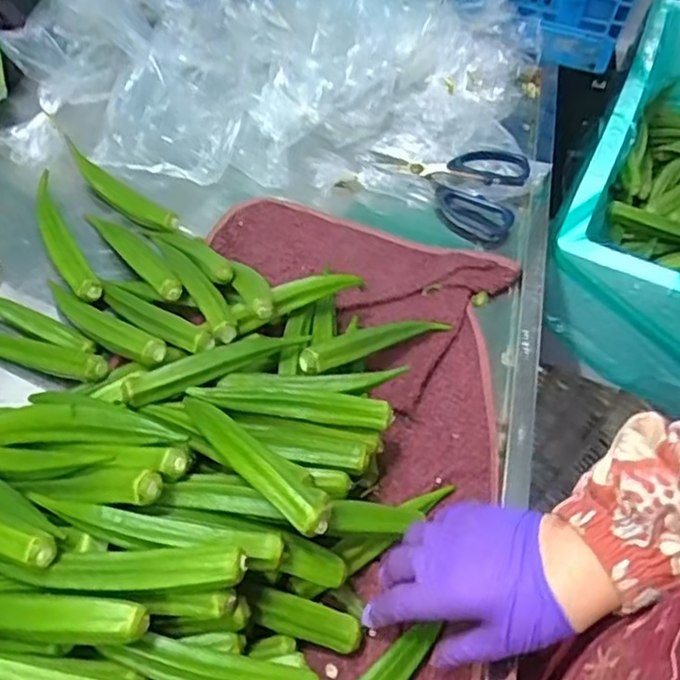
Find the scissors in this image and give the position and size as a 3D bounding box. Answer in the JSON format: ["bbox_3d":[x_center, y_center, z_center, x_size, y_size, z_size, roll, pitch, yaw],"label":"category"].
[{"bbox_3d":[0.116,-0.167,0.691,0.164,0.036,0.106,33,58,18],"label":"scissors"}]

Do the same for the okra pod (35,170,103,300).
[{"bbox_3d":[-0.242,-0.086,0.582,0.027,0.024,0.158,-24,60,-20],"label":"okra pod"}]

